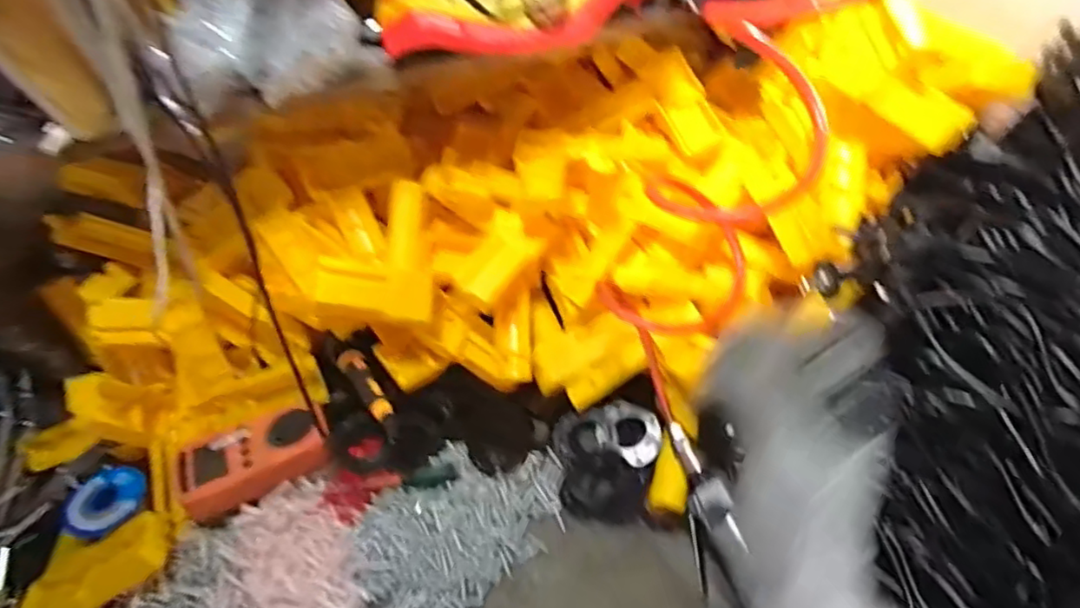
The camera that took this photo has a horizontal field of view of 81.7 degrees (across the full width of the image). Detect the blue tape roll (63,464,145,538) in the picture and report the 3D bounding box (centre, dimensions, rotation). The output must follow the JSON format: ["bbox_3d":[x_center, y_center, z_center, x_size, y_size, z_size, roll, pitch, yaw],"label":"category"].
[{"bbox_3d":[-0.362,0.165,0.525,0.060,0.018,0.063,-3,43,2],"label":"blue tape roll"}]

